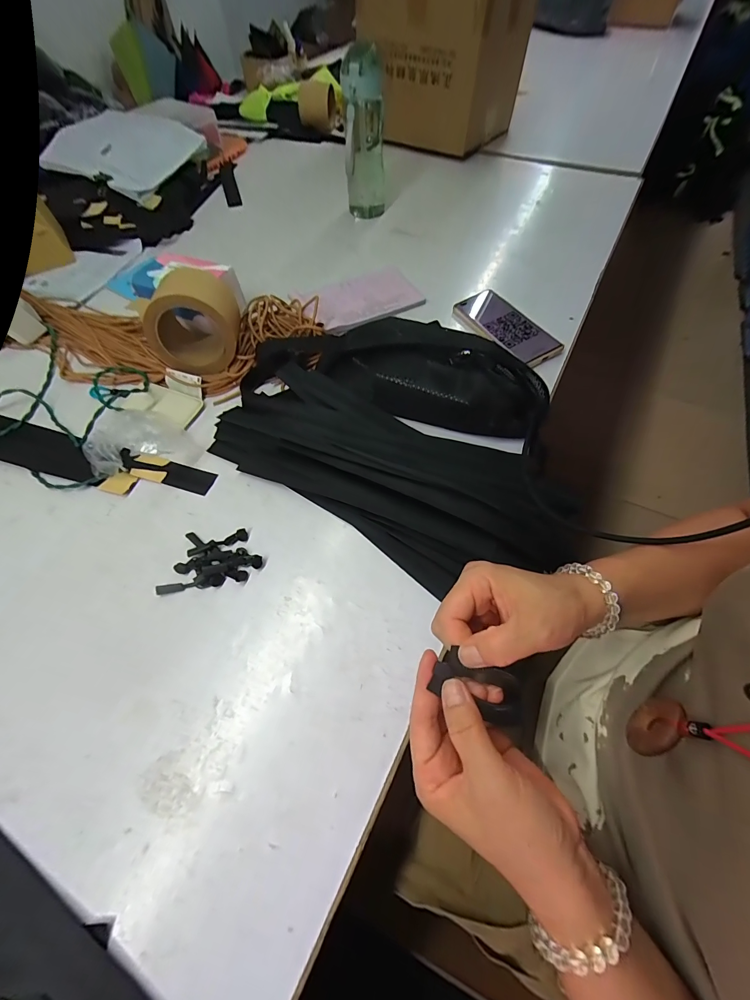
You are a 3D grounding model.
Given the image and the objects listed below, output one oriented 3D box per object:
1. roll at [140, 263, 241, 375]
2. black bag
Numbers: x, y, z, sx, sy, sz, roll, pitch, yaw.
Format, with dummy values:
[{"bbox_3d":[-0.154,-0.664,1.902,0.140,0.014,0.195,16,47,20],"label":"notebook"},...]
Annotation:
[{"bbox_3d":[-0.233,-0.231,0.475,0.104,0.108,0.087,-5,61,-2],"label":"roll"},{"bbox_3d":[0.025,-0.183,0.454,0.389,0.074,0.128,14,62,9],"label":"black bag"}]

